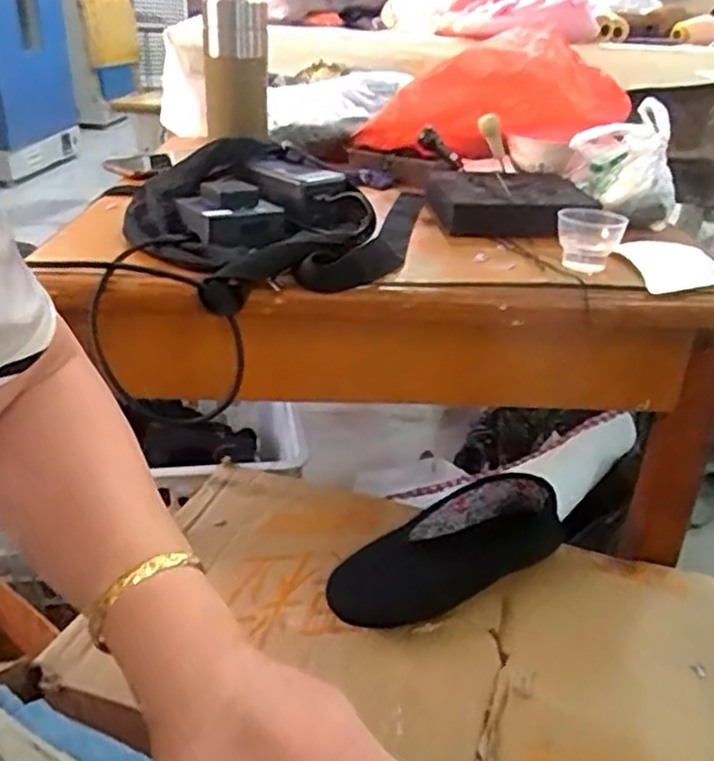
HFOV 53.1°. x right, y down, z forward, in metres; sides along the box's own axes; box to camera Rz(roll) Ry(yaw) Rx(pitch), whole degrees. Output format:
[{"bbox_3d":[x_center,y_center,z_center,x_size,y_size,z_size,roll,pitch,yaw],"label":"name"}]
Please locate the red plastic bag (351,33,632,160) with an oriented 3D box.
[{"bbox_3d":[0.145,-0.336,0.851,0.318,0.113,0.099,3,26,28],"label":"red plastic bag"}]

